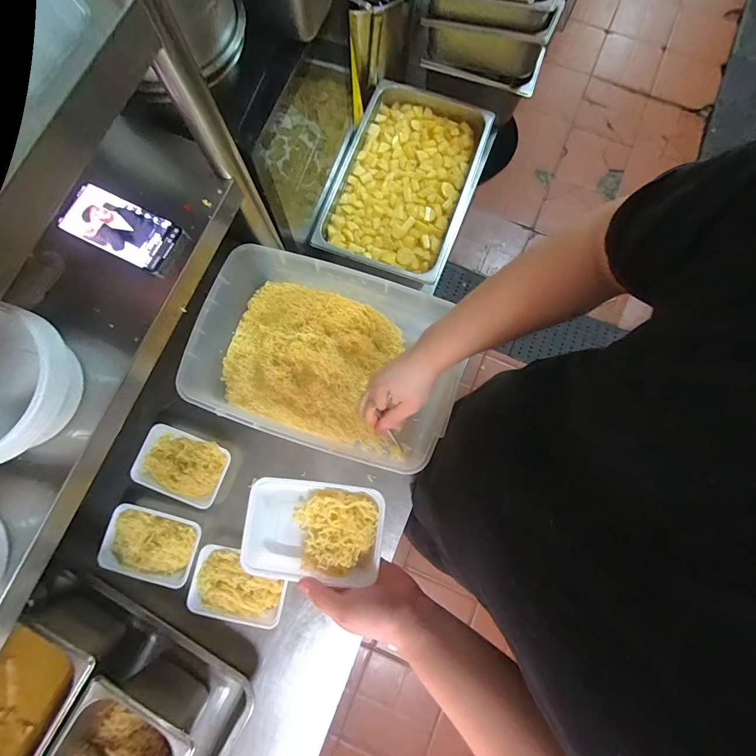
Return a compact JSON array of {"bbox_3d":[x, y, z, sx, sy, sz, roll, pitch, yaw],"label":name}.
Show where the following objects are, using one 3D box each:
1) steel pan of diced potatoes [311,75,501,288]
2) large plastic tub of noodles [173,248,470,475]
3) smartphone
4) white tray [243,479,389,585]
[{"bbox_3d":[0.065,-0.506,0.953,0.331,0.084,0.515,20,79,4],"label":"steel pan of diced potatoes"},{"bbox_3d":[-0.087,-0.028,0.670,0.436,0.147,0.290,18,79,4],"label":"large plastic tub of noodles"},{"bbox_3d":[-0.336,-0.196,0.478,0.155,0.008,0.073,26,80,5],"label":"smartphone"},{"bbox_3d":[-0.081,0.186,0.458,0.169,0.045,0.111,5,79,1],"label":"white tray"}]

